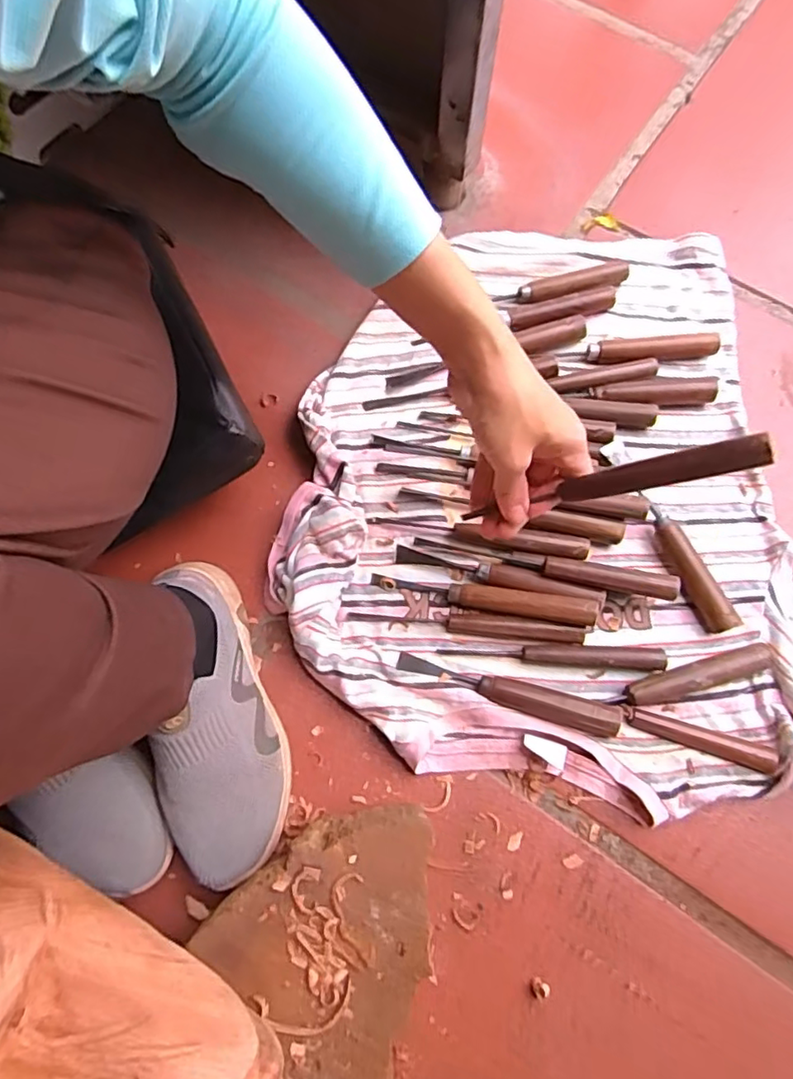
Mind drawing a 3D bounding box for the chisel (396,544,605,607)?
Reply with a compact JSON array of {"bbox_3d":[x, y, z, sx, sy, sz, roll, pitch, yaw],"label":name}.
[{"bbox_3d":[0.081,0.029,0.480,0.167,0.027,0.018,15,70,3],"label":"chisel"}]

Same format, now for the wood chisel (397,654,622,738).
[{"bbox_3d":[0.083,0.116,0.451,0.168,0.019,0.023,16,70,3],"label":"wood chisel"}]

